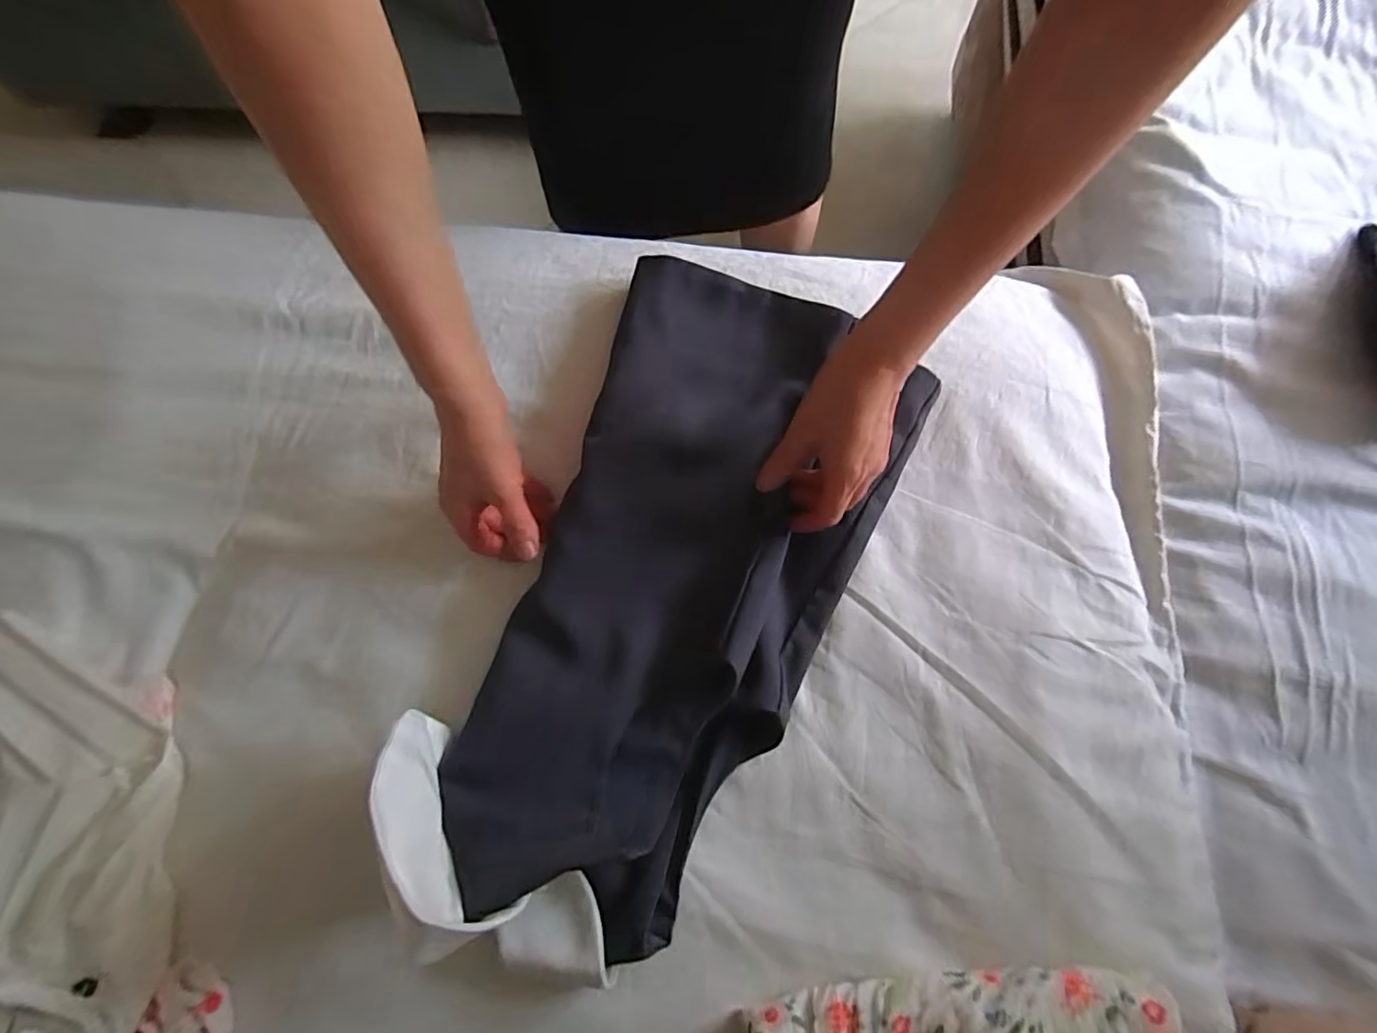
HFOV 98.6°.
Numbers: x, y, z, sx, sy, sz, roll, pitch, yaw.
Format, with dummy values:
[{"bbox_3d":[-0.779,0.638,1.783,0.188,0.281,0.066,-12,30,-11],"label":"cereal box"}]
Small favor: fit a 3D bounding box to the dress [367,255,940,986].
[{"bbox_3d":[-0.003,0.038,0.396,0.235,0.106,0.468,19,71,8],"label":"dress"}]

